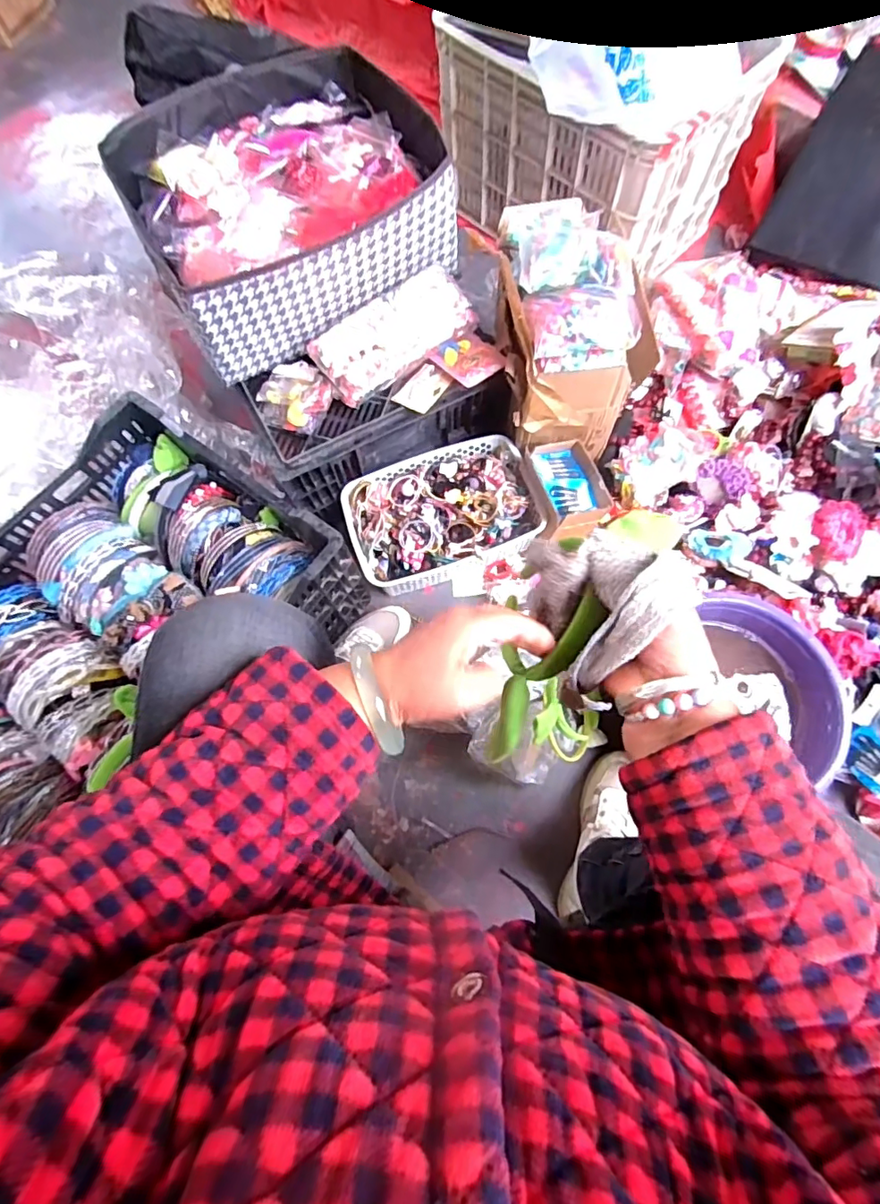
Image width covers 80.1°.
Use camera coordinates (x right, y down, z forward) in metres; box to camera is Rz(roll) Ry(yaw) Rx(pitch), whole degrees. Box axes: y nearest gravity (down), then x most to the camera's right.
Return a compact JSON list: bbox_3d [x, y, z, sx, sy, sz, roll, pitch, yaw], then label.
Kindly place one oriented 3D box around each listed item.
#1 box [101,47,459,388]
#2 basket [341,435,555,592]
[{"bbox_3d":[-0.217,-0.571,0.755,0.399,0.158,0.366,-29,73,-7],"label":"box"},{"bbox_3d":[0.003,-0.144,0.844,0.290,0.095,0.212,-17,72,-3],"label":"basket"}]

